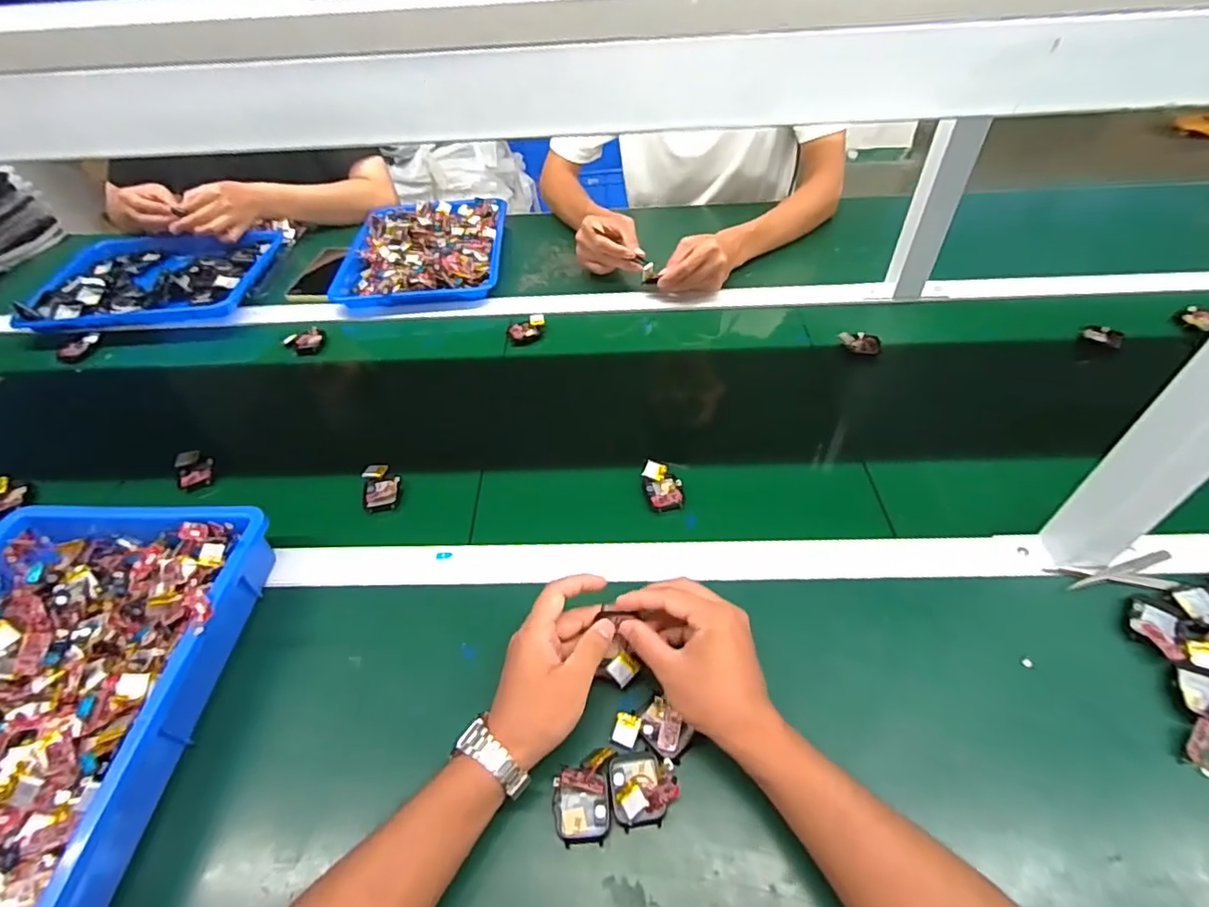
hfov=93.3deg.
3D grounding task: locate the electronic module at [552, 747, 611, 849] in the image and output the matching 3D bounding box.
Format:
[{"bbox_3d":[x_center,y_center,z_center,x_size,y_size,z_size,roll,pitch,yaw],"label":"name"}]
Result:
[{"bbox_3d":[-0.015,0.241,0.403,0.039,0.020,0.055,-1,48,4],"label":"electronic module"}]

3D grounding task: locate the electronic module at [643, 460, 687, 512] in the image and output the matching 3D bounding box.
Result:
[{"bbox_3d":[0.061,0.033,0.591,0.039,0.016,0.056,-7,48,-2],"label":"electronic module"}]

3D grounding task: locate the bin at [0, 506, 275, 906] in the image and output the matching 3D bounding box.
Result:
[{"bbox_3d":[-0.437,0.196,0.417,0.263,0.059,0.385,-1,48,3],"label":"bin"}]

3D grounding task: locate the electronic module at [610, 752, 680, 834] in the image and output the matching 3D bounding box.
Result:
[{"bbox_3d":[0.027,0.233,0.402,0.045,0.024,0.047,-6,48,-1],"label":"electronic module"}]

